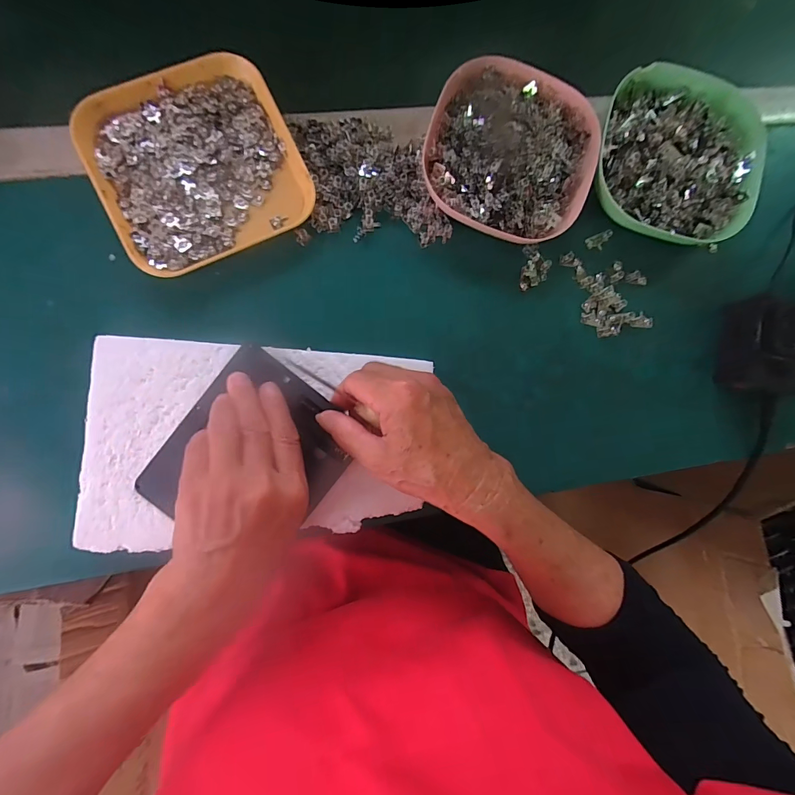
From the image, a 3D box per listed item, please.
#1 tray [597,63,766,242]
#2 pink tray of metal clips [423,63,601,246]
[{"bbox_3d":[0.240,-0.207,0.344,0.139,0.030,0.138,6,86,-7],"label":"tray"},{"bbox_3d":[0.092,-0.200,0.321,0.133,0.034,0.134,19,85,-6],"label":"pink tray of metal clips"}]

